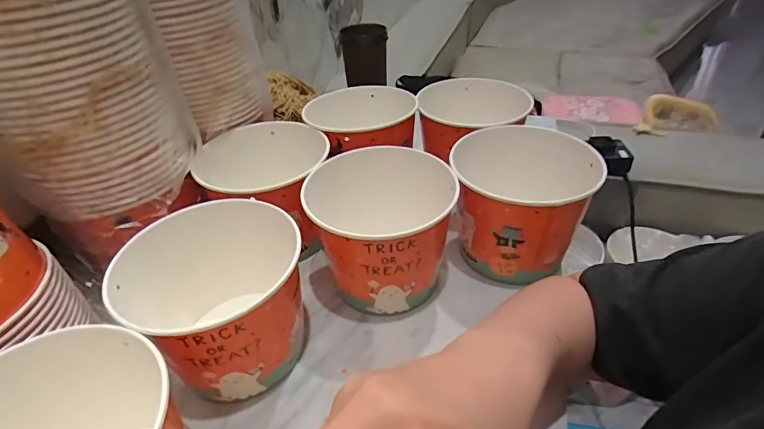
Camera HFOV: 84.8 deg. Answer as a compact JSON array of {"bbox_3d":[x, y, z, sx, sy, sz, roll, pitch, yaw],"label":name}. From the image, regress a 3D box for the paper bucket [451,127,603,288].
[{"bbox_3d":[0.167,-0.011,0.505,0.149,0.130,0.155,-4,38,3],"label":"paper bucket"}]

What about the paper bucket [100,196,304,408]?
[{"bbox_3d":[-0.149,0.088,0.410,0.159,0.139,0.149,-4,38,3],"label":"paper bucket"}]

